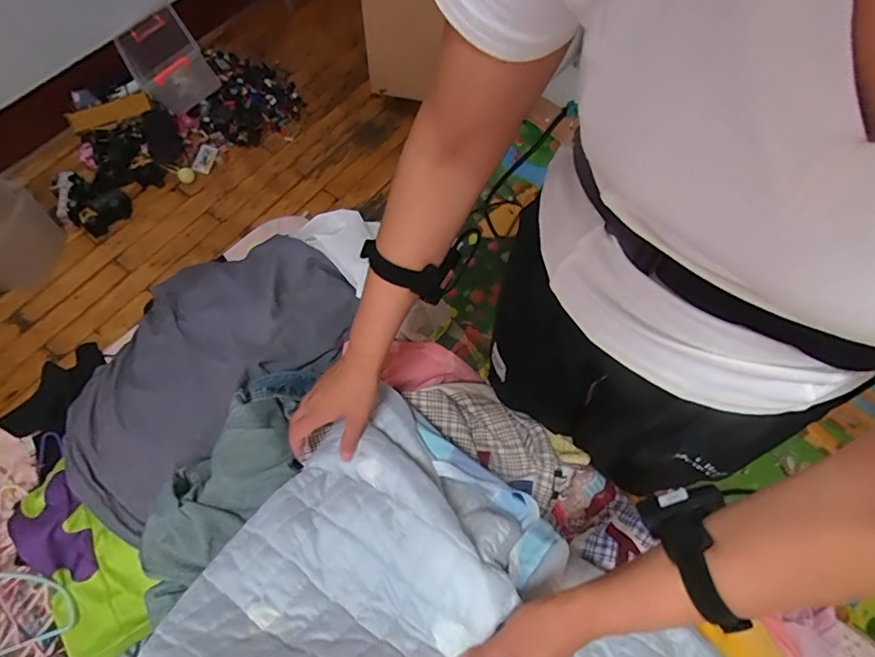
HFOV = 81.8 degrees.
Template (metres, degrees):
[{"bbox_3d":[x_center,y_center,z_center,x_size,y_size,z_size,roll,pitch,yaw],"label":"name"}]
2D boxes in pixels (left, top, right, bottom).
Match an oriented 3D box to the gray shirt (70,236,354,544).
[{"bbox_3d":[-0.384,0.044,0.782,0.321,0.110,0.485,37,71,13],"label":"gray shirt"}]

